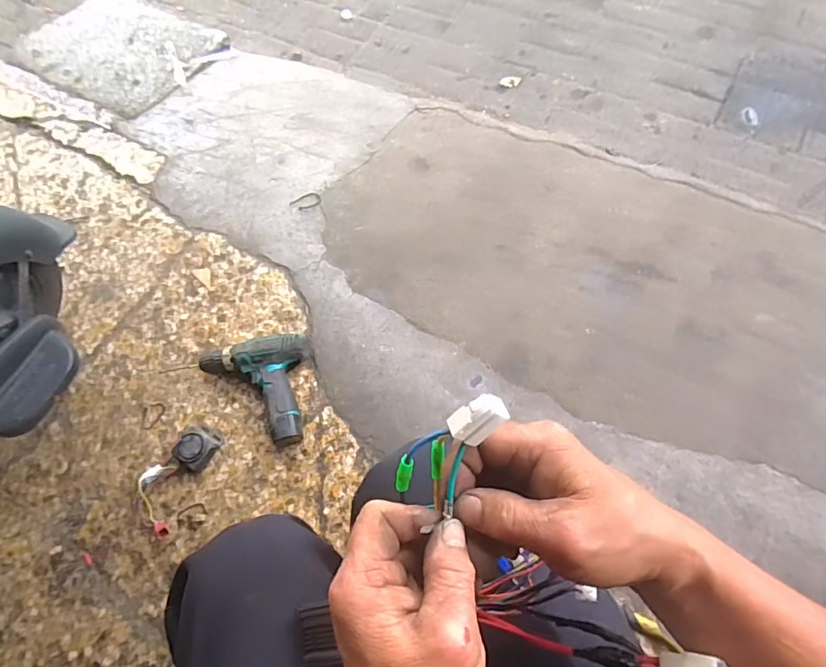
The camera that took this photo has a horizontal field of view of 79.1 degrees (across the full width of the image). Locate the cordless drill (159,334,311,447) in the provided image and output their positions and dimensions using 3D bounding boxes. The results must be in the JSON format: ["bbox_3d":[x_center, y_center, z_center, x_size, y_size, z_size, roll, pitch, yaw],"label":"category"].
[{"bbox_3d":[-0.314,0.094,0.867,0.261,0.052,0.190,-1,65,5],"label":"cordless drill"}]

